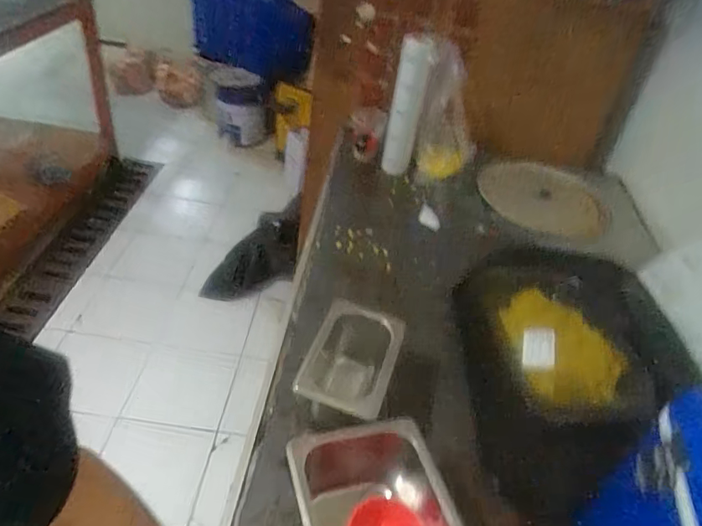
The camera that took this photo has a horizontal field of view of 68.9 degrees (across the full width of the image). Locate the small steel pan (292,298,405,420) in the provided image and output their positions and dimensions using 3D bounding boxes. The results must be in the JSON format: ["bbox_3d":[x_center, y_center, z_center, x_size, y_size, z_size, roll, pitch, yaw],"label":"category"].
[{"bbox_3d":[-0.005,0.151,0.705,0.110,0.098,0.168,18,40,10],"label":"small steel pan"}]

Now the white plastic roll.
[{"bbox_3d":[0.141,-0.389,1.278,0.085,0.377,0.095,7,59,1],"label":"white plastic roll"}]

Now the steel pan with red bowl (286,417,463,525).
[{"bbox_3d":[0.024,0.281,0.572,0.163,0.112,0.187,-6,39,-17],"label":"steel pan with red bowl"}]

